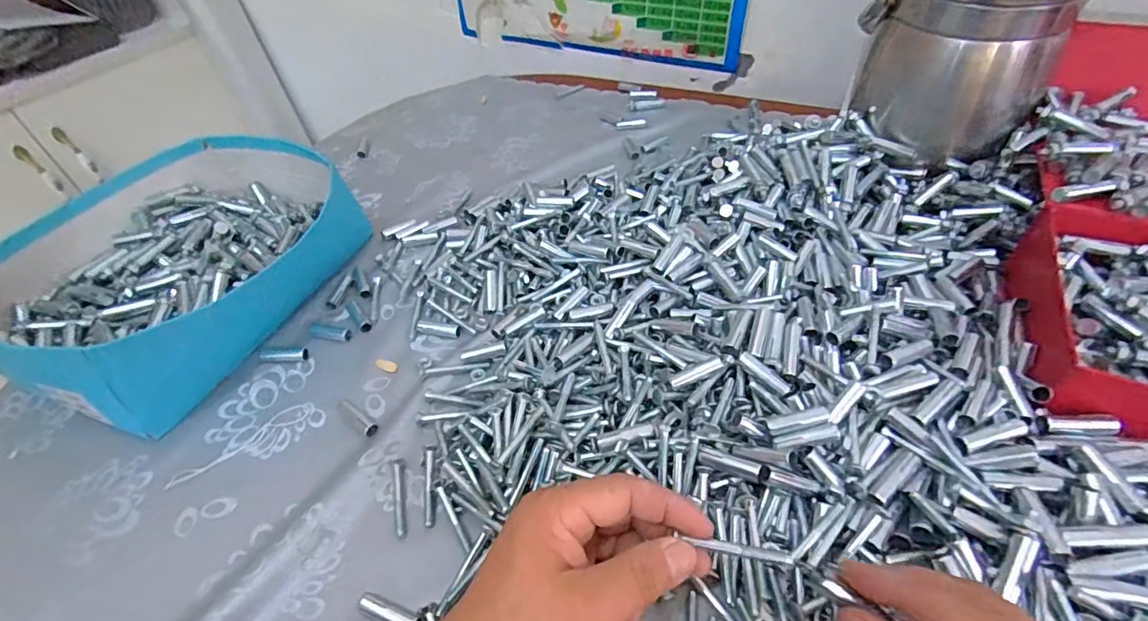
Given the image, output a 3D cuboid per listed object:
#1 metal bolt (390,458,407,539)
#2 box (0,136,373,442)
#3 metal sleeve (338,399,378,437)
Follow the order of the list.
[{"bbox_3d":[-0.120,0.127,0.366,0.010,0.004,0.059,-15,48,-10],"label":"metal bolt"},{"bbox_3d":[-0.362,-0.049,0.506,0.252,0.093,0.301,19,51,21],"label":"box"},{"bbox_3d":[-0.170,0.082,0.412,0.049,0.007,0.011,31,56,29],"label":"metal sleeve"}]

